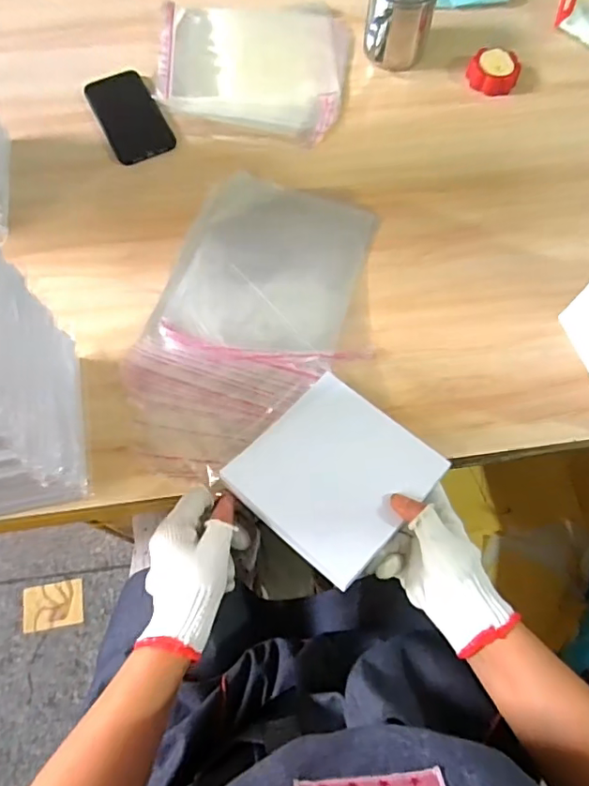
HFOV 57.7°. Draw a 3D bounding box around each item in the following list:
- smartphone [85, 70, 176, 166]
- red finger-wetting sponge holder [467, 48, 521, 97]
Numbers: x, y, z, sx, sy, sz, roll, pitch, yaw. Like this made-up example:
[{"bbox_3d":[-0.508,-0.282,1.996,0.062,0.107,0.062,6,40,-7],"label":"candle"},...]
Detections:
[{"bbox_3d":[-0.215,-0.359,0.692,0.077,0.005,0.153,-26,71,-11],"label":"smartphone"},{"bbox_3d":[0.269,-0.435,0.721,0.066,0.021,0.062,0,68,-1],"label":"red finger-wetting sponge holder"}]

